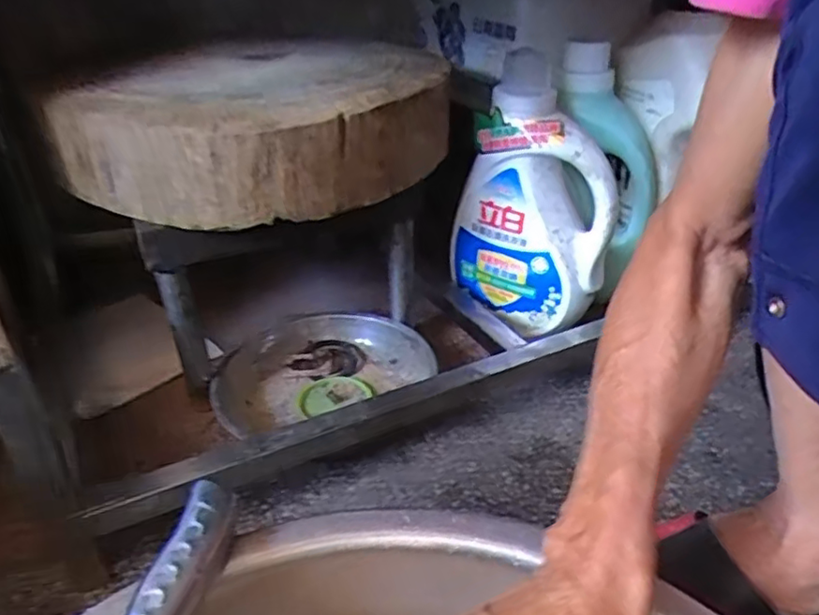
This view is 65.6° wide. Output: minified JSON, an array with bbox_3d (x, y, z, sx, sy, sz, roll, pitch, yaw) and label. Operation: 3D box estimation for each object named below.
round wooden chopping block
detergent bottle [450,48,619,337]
[{"bbox_3d":[-0.131,-0.175,0.599,0.271,0.090,0.295,19,37,27],"label":"round wooden chopping block"},{"bbox_3d":[0.126,-0.104,0.666,0.080,0.254,0.155,-24,39,-33],"label":"detergent bottle"}]

